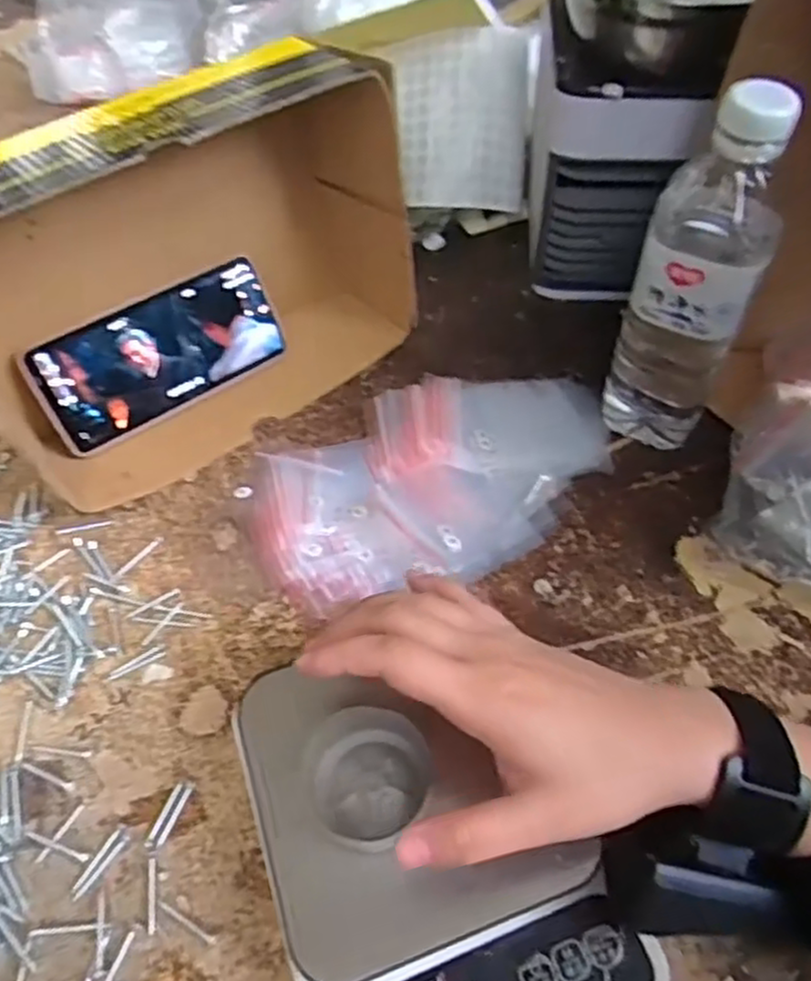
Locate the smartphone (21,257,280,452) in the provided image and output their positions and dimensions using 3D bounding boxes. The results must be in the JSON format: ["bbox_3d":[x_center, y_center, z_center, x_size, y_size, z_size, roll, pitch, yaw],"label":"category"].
[{"bbox_3d":[-0.163,-0.092,0.490,0.163,0.075,0.005,-32,27,-19],"label":"smartphone"}]

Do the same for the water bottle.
[{"bbox_3d":[0.161,-0.110,0.408,0.063,0.215,0.055,22,58,17],"label":"water bottle"}]

